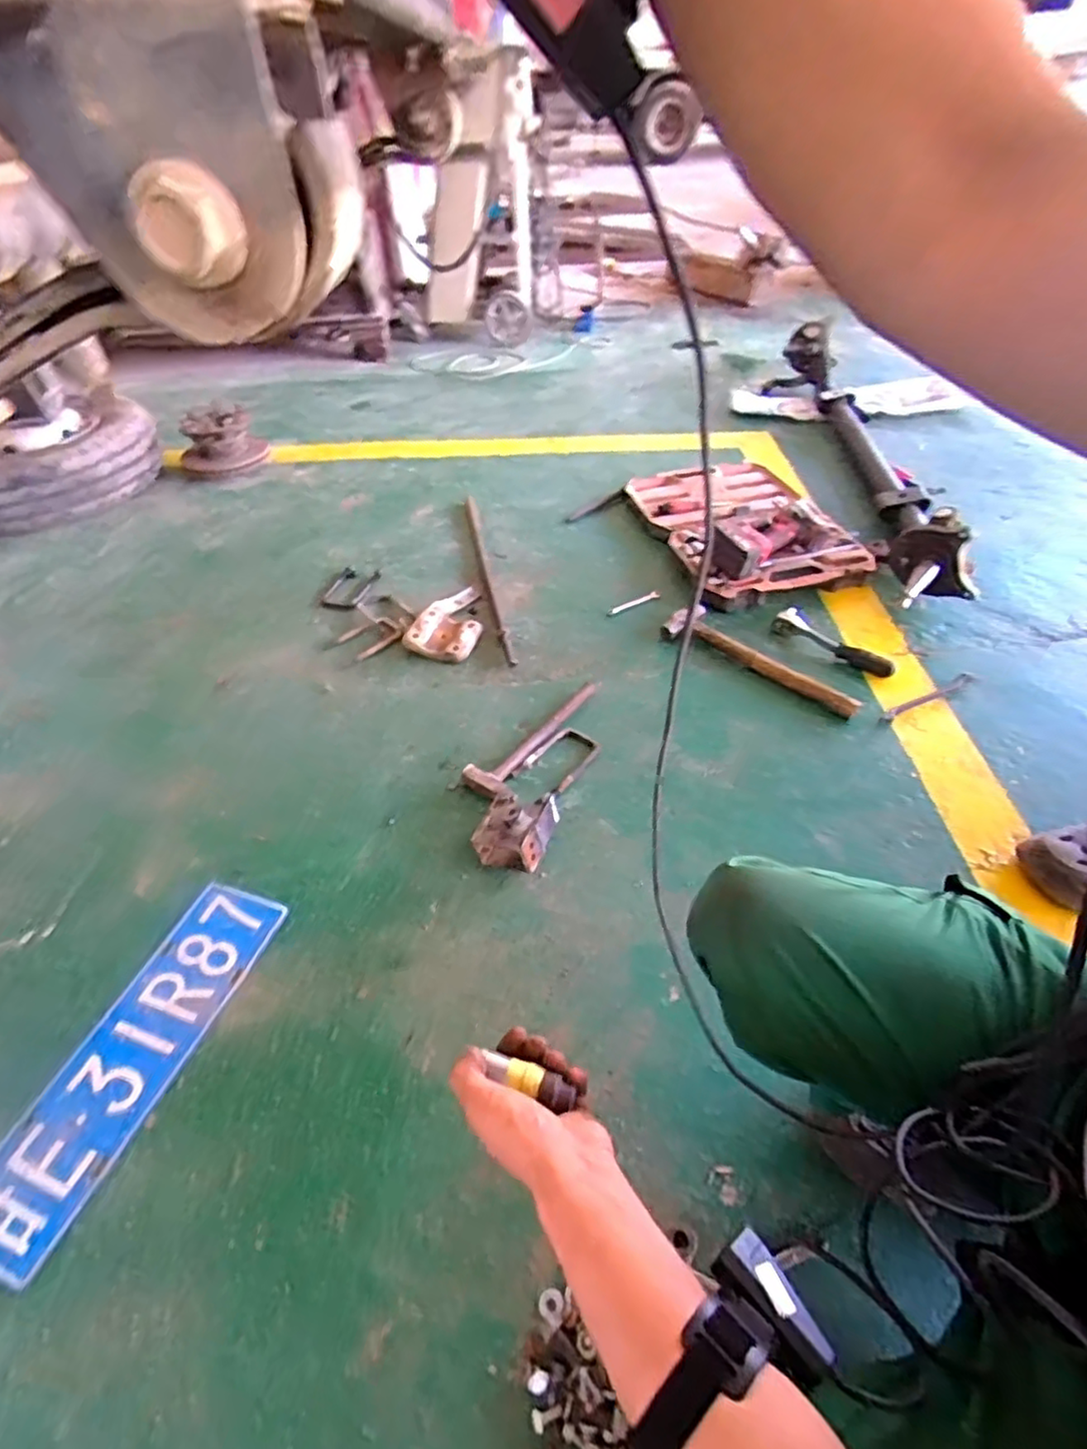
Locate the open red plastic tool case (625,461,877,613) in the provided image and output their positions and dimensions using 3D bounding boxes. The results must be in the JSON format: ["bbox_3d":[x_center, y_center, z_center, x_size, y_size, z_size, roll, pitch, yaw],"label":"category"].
[{"bbox_3d":[0.468,-0.508,1.579,0.400,0.117,0.578,-12,45,-8],"label":"open red plastic tool case"}]

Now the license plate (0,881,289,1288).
[{"bbox_3d":[-0.493,0.389,0.804,0.137,0.009,0.433,15,48,14],"label":"license plate"}]

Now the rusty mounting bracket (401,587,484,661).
[{"bbox_3d":[-0.184,-0.225,1.394,0.144,0.028,0.248,14,48,14],"label":"rusty mounting bracket"}]

